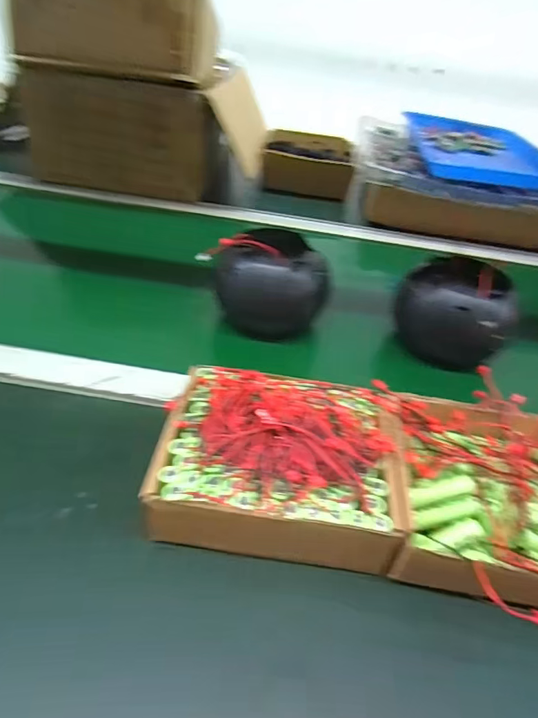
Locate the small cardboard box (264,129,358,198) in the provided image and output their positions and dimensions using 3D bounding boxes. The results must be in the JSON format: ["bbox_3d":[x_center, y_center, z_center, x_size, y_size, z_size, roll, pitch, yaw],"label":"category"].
[{"bbox_3d":[0.077,-0.421,0.991,0.181,0.075,0.213,6,39,-3],"label":"small cardboard box"}]

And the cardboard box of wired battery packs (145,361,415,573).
[{"bbox_3d":[0.009,0.077,0.348,0.171,0.084,0.143,9,39,2],"label":"cardboard box of wired battery packs"}]

